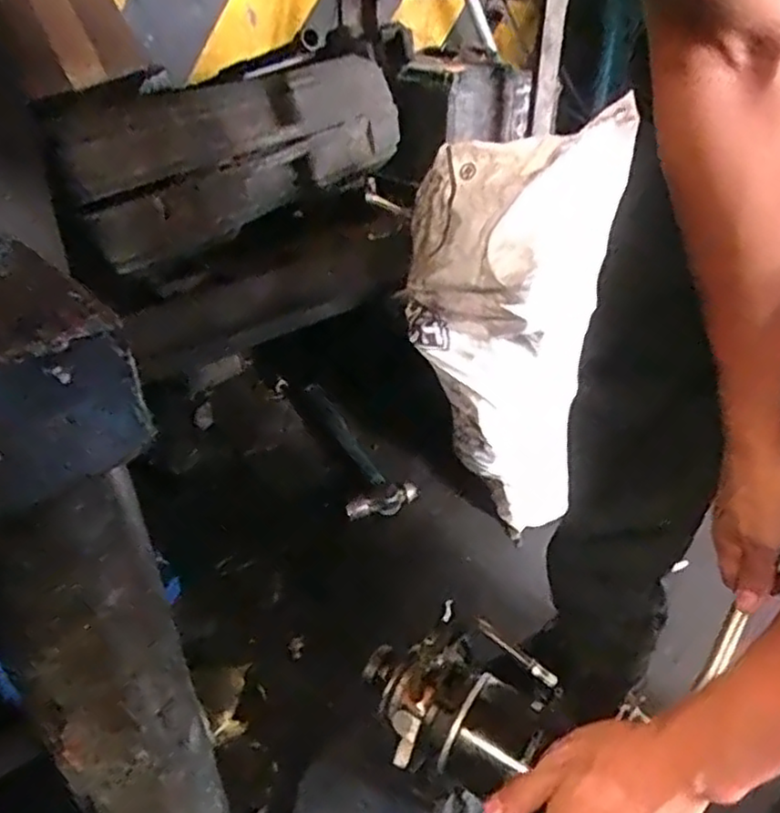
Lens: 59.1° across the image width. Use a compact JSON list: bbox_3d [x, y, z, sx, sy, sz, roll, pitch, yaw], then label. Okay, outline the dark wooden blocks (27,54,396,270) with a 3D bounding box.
[{"bbox_3d":[-0.218,-0.361,0.972,0.161,0.156,0.592,20,40,26],"label":"dark wooden blocks"}]

